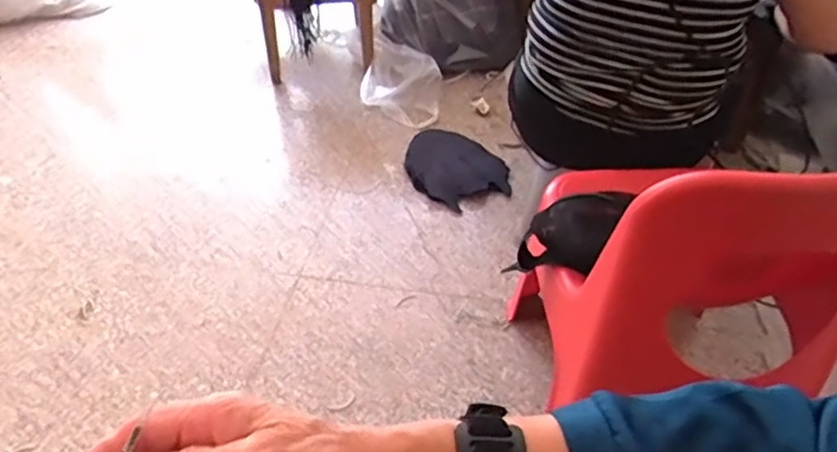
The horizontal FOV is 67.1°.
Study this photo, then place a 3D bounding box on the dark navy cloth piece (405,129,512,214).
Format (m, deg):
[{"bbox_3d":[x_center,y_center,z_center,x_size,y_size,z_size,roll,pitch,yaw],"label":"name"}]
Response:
[{"bbox_3d":[0.080,-0.158,1.577,0.236,0.042,0.327,-15,47,-22],"label":"dark navy cloth piece"}]

